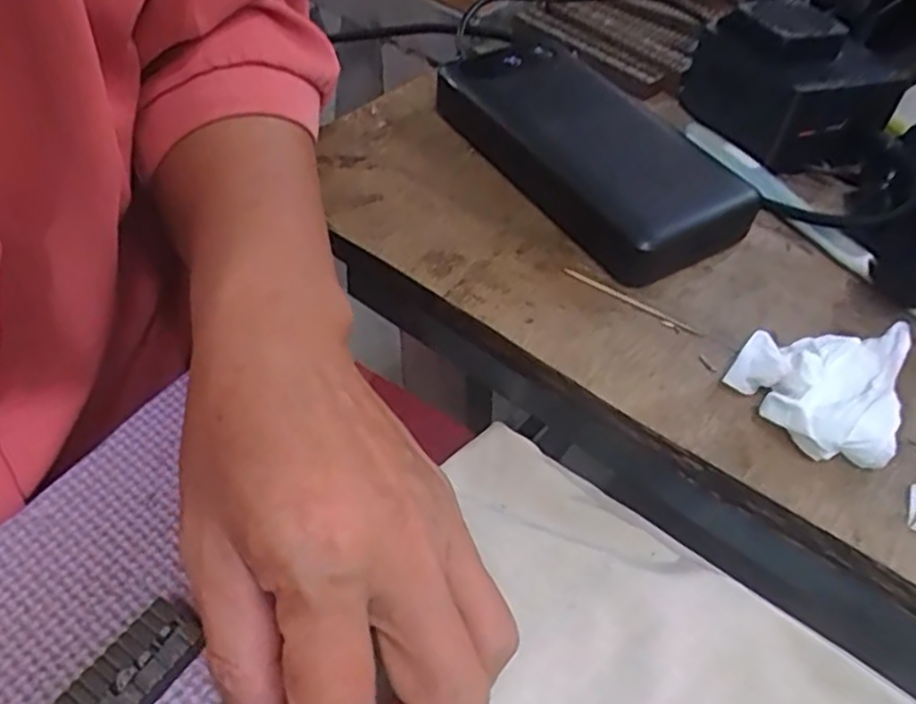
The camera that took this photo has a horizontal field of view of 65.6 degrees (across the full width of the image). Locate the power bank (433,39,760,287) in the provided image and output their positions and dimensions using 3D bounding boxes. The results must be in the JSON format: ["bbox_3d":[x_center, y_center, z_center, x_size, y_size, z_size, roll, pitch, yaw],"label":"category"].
[{"bbox_3d":[0.056,-0.095,0.327,0.069,0.028,0.155,-23,56,-24],"label":"power bank"}]

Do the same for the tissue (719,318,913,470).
[{"bbox_3d":[0.122,0.013,0.240,0.050,0.032,0.042,9,49,1],"label":"tissue"}]

